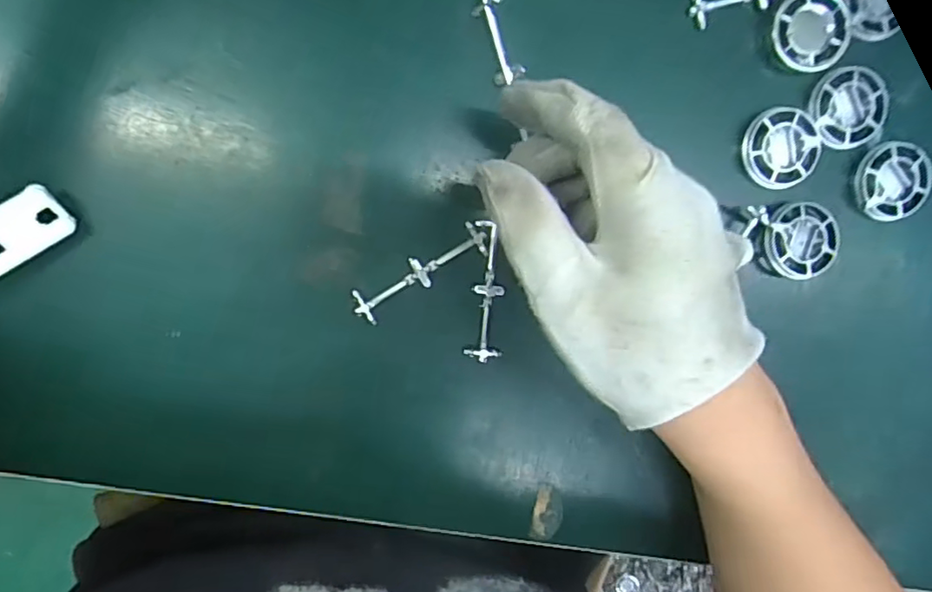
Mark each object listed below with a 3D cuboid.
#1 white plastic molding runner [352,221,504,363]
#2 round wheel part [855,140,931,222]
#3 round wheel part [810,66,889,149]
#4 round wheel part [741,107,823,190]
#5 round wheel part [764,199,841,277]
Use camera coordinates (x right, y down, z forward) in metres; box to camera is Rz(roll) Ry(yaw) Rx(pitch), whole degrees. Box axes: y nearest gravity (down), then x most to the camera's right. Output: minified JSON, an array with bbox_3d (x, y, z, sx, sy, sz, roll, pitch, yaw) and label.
[{"bbox_3d":[-0.007,0.007,0.298,0.074,0.004,0.063,-33,98,-3],"label":"white plastic molding runner"},{"bbox_3d":[0.226,-0.061,0.319,0.037,0.012,0.039,-1,96,-7],"label":"round wheel part"},{"bbox_3d":[0.196,-0.096,0.307,0.037,0.008,0.040,-1,96,-7],"label":"round wheel part"},{"bbox_3d":[0.162,-0.076,0.308,0.040,0.008,0.040,-1,96,-7],"label":"round wheel part"},{"bbox_3d":[0.173,-0.029,0.312,0.036,0.013,0.038,-1,96,-7],"label":"round wheel part"}]

